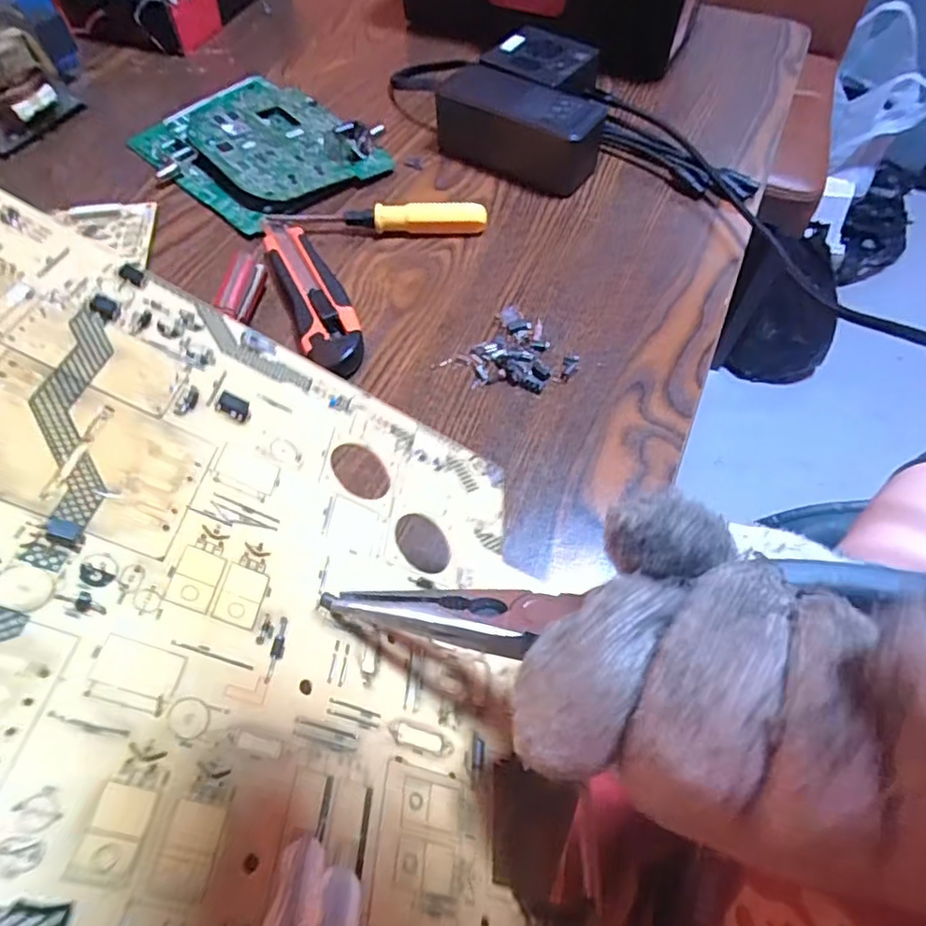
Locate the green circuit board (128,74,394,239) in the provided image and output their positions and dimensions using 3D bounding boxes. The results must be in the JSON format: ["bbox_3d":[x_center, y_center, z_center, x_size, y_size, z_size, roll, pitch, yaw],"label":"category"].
[{"bbox_3d":[-0.176,-0.274,0.514,0.157,0.023,0.199,-32,65,-22],"label":"green circuit board"}]

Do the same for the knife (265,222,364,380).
[{"bbox_3d":[-0.105,-0.121,0.423,0.039,0.016,0.156,-18,61,-15],"label":"knife"}]

